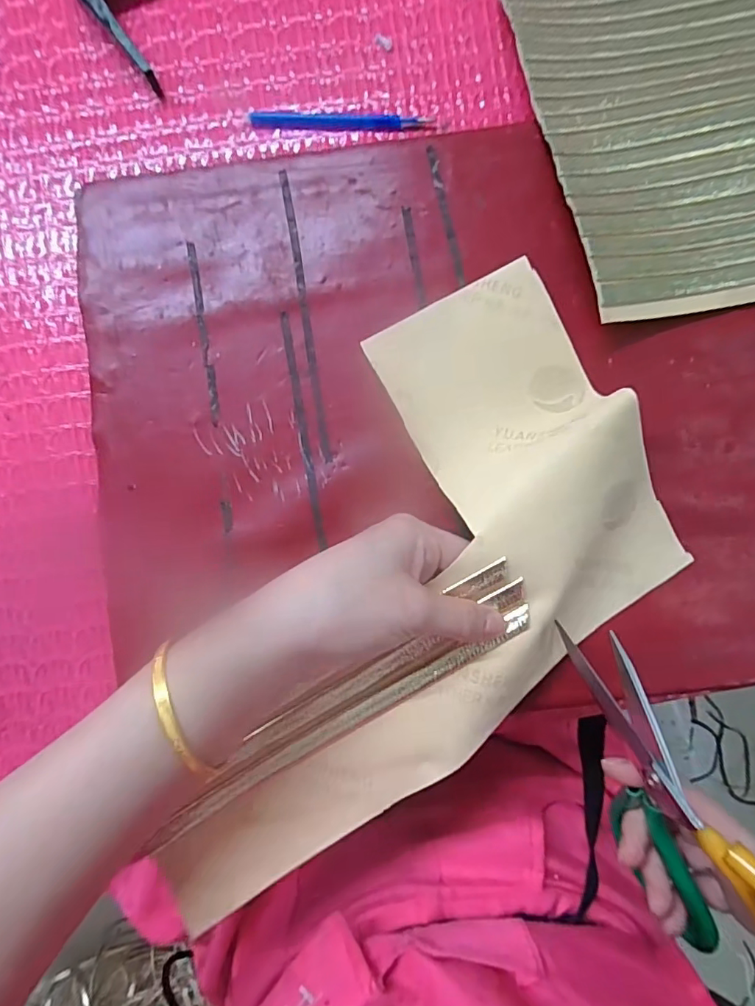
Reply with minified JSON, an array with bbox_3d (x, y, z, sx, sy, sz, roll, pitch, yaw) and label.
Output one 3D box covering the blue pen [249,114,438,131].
[{"bbox_3d":[-0.020,-0.218,0.287,0.104,0.004,0.009,2,90,1],"label":"blue pen"}]

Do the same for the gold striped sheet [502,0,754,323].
[{"bbox_3d":[0.192,-0.207,0.265,0.213,0.036,0.201,-14,90,1],"label":"gold striped sheet"}]

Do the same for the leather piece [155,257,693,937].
[{"bbox_3d":[0.033,0.053,0.240,0.175,0.035,0.332,29,85,1],"label":"leather piece"}]

